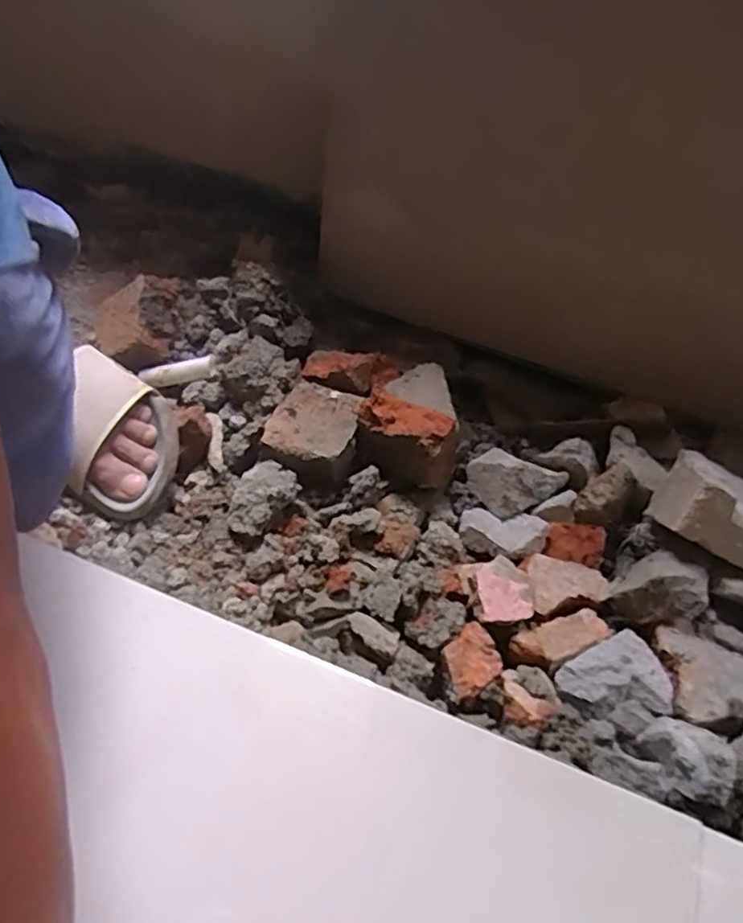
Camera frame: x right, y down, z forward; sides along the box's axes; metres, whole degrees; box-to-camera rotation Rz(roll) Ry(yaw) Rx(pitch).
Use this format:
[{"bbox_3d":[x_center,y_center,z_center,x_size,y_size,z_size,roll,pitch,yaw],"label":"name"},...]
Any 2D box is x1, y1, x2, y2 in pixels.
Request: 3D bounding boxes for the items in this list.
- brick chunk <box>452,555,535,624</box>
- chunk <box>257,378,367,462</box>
[{"bbox_3d":[0.098,0.099,0.500,0.053,0.018,0.052,-4,50,-7],"label":"brick chunk"},{"bbox_3d":[-0.052,-0.033,0.587,0.075,0.028,0.080,20,51,13],"label":"chunk"}]

